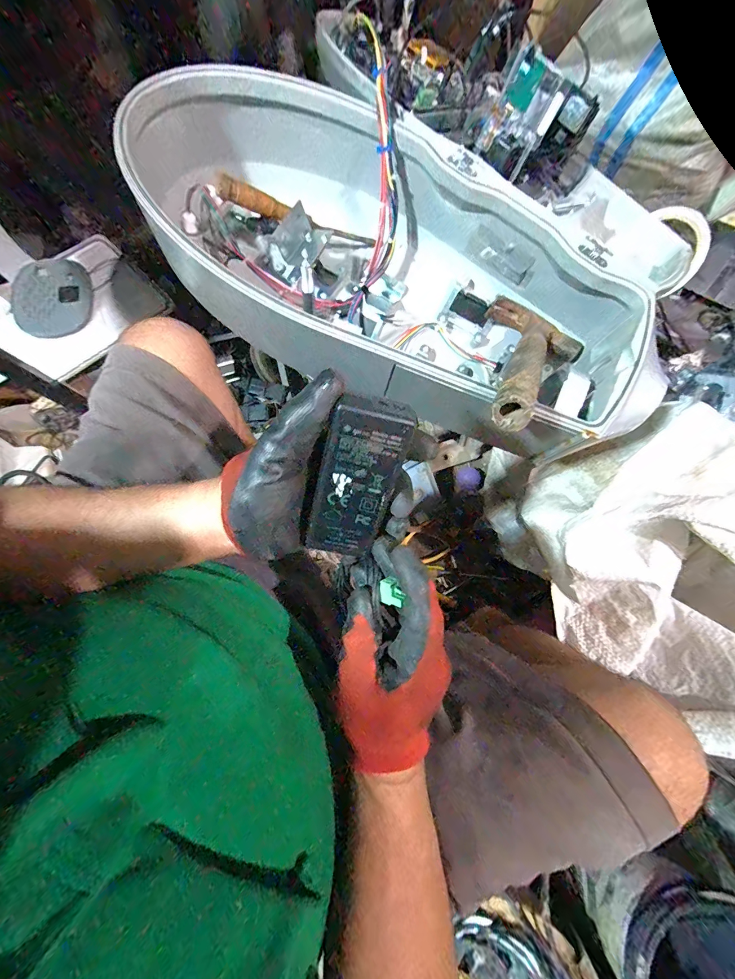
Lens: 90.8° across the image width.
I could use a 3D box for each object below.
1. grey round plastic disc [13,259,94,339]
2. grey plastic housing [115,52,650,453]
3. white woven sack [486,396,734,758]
[{"bbox_3d":[-0.662,-0.402,0.762,0.148,0.016,0.177,-7,83,-9],"label":"grey round plastic disc"},{"bbox_3d":[0.048,-0.263,0.443,0.633,0.161,0.272,33,82,6],"label":"grey plastic housing"},{"bbox_3d":[0.398,0.098,0.440,0.279,0.233,0.367,-16,80,-2],"label":"white woven sack"}]

